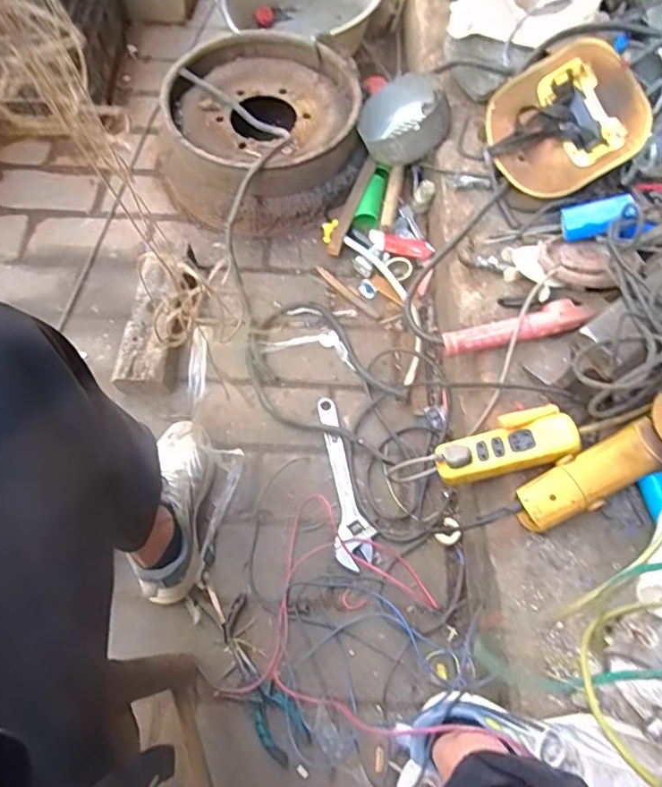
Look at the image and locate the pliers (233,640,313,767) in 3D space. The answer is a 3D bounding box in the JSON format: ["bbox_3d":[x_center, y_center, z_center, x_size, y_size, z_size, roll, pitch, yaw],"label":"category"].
[{"bbox_3d":[-0.092,0.426,0.764,0.064,0.014,0.165,-31,69,-16],"label":"pliers"}]

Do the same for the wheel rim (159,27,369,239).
[{"bbox_3d":[-0.151,-0.546,1.143,0.410,0.152,0.428,-9,65,-6],"label":"wheel rim"}]

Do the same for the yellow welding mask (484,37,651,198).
[{"bbox_3d":[0.380,-0.441,0.899,0.233,0.054,0.202,-32,93,8],"label":"yellow welding mask"}]

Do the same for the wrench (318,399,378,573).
[{"bbox_3d":[0.024,0.139,0.899,0.060,0.015,0.287,-6,64,-4],"label":"wrench"}]

